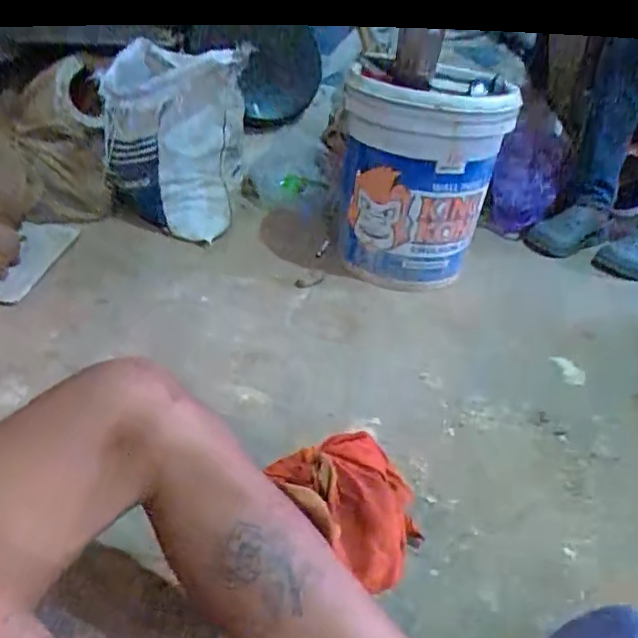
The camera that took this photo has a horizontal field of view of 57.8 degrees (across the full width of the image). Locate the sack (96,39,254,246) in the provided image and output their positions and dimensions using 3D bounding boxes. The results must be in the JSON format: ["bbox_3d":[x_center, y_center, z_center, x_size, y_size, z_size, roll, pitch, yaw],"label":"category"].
[{"bbox_3d":[-0.326,-0.401,1.295,0.285,0.350,0.266,5,33,-2],"label":"sack"}]

